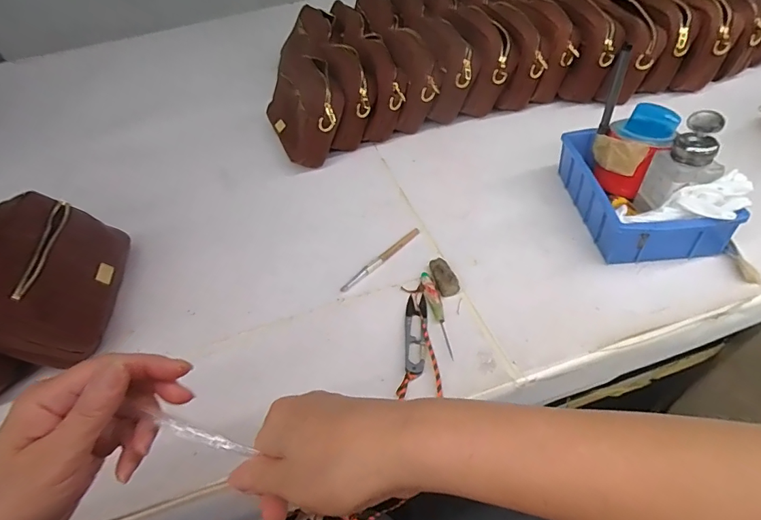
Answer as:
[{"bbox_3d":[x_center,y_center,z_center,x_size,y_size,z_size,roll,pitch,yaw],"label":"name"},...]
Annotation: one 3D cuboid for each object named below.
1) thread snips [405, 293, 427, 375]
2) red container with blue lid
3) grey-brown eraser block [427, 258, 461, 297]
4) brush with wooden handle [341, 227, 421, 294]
[{"bbox_3d":[0.037,0.072,0.459,0.020,0.011,0.104,-1,47,6],"label":"thread snips"},{"bbox_3d":[0.306,-0.134,0.545,0.083,0.073,0.084,24,54,26],"label":"red container with blue lid"},{"bbox_3d":[0.071,0.021,0.508,0.028,0.013,0.051,-15,47,-7],"label":"grey-brown eraser block"},{"bbox_3d":[0.001,-0.001,0.536,0.125,0.008,0.011,-38,53,-26],"label":"brush with wooden handle"}]

